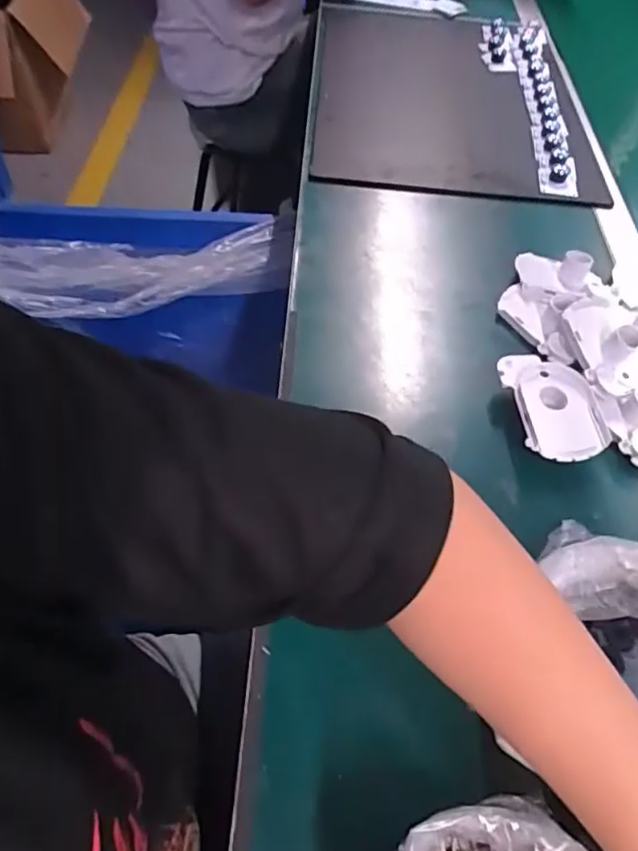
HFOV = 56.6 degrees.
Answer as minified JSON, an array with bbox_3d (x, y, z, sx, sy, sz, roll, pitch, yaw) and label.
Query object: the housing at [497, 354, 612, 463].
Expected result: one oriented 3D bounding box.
[{"bbox_3d":[0.198,-0.015,0.500,0.074,0.031,0.100,-6,55,-9],"label":"housing"}]

